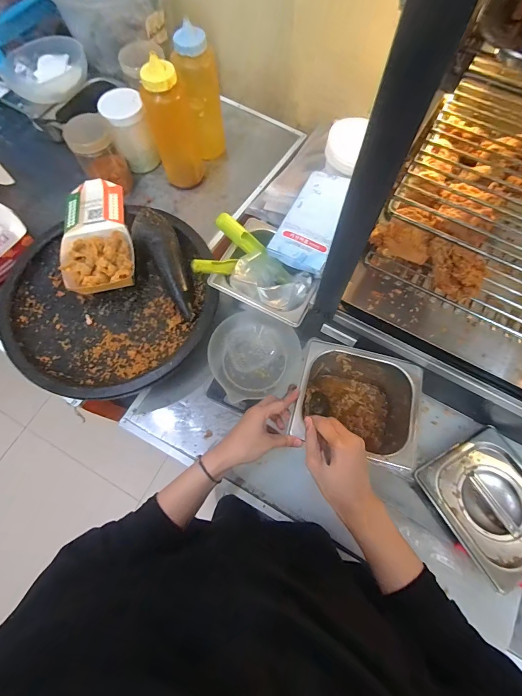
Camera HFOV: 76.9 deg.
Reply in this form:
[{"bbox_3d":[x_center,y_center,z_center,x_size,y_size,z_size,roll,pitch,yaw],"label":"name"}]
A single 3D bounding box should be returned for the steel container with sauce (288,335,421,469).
[{"bbox_3d":[0.141,0.085,0.510,0.169,0.089,0.149,17,71,7],"label":"steel container with sauce"}]

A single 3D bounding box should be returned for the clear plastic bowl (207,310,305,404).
[{"bbox_3d":[-0.008,0.010,0.576,0.157,0.051,0.155,0,70,1],"label":"clear plastic bowl"}]

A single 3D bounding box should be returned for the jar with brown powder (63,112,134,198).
[{"bbox_3d":[-0.329,-0.390,0.682,0.086,0.131,0.084,-29,72,-9],"label":"jar with brown powder"}]

